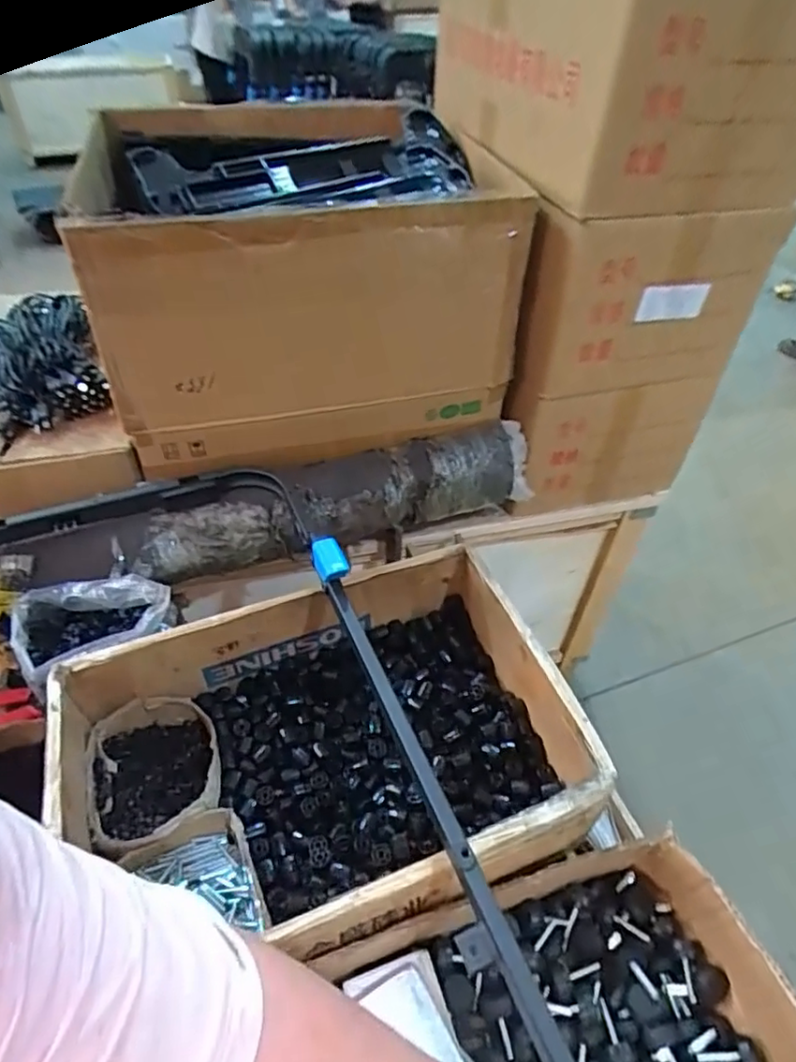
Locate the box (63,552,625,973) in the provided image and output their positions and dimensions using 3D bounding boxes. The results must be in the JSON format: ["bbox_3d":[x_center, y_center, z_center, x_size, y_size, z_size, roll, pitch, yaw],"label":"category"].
[{"bbox_3d":[-0.077,0.251,0.676,0.498,0.145,0.352,-16,48,-17],"label":"box"}]

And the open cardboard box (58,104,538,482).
[{"bbox_3d":[-0.181,-0.436,1.001,0.546,0.336,0.606,-12,47,-13],"label":"open cardboard box"}]

